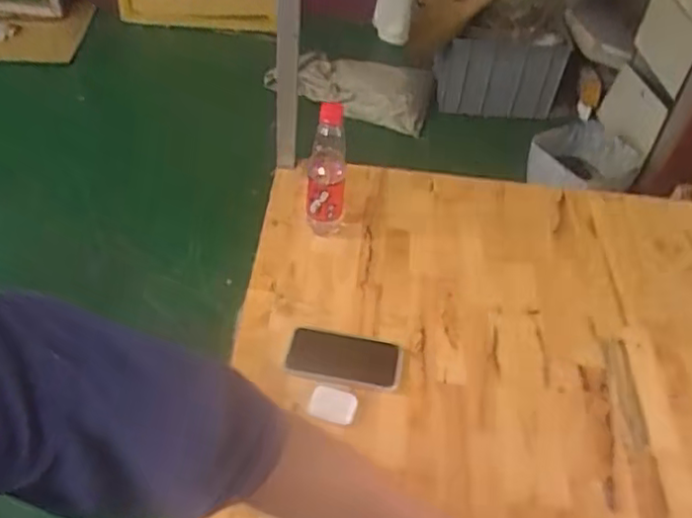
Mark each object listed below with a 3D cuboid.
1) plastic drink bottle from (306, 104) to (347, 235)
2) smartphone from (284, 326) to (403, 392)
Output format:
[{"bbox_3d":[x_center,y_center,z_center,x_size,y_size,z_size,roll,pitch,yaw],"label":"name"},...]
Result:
[{"bbox_3d":[-0.026,-0.124,0.941,0.053,0.213,0.061,3,45,-3],"label":"plastic drink bottle"},{"bbox_3d":[-0.003,0.125,0.850,0.147,0.010,0.078,8,42,12],"label":"smartphone"}]

